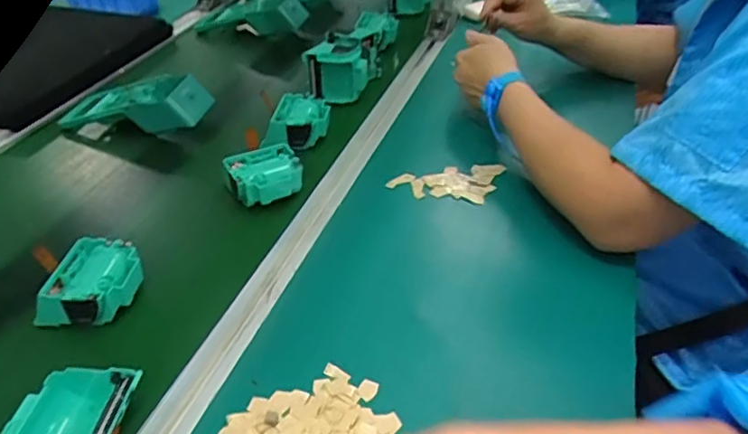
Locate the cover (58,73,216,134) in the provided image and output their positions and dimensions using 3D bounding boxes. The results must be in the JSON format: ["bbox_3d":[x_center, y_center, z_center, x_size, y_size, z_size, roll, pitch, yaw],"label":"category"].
[{"bbox_3d":[-0.307,-0.143,0.770,0.192,0.056,0.088,0,44,15],"label":"cover"}]

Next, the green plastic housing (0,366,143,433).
[{"bbox_3d":[-0.205,0.143,0.410,0.077,0.039,0.077,7,39,10],"label":"green plastic housing"}]

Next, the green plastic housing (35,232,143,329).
[{"bbox_3d":[-0.238,0.061,0.510,0.066,0.045,0.077,9,39,12],"label":"green plastic housing"}]

